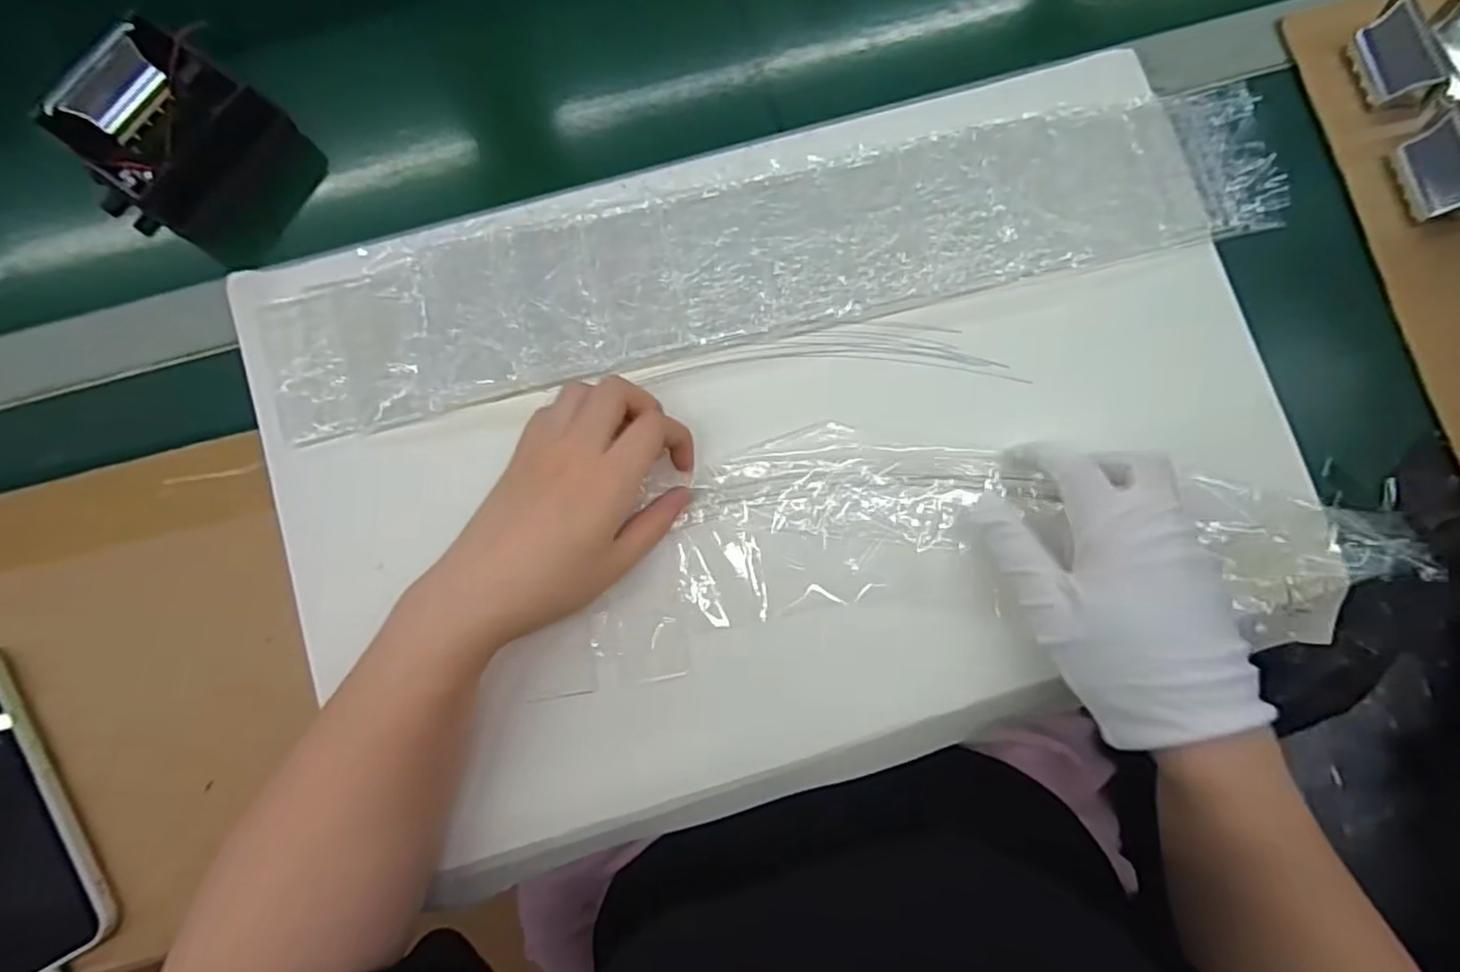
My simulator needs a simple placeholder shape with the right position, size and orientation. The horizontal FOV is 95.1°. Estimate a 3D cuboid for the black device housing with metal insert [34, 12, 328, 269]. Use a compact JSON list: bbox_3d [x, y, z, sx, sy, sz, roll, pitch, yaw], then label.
[{"bbox_3d":[-0.309,-0.191,0.381,0.114,0.055,0.094,32,83,3],"label":"black device housing with metal insert"}]

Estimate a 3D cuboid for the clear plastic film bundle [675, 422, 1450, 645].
[{"bbox_3d":[0.168,0.027,0.357,0.389,0.025,0.101,2,82,1],"label":"clear plastic film bundle"}]

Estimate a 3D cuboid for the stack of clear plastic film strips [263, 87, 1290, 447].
[{"bbox_3d":[0.036,-0.133,0.371,0.571,0.012,0.092,-14,83,-3],"label":"stack of clear plastic film strips"}]

